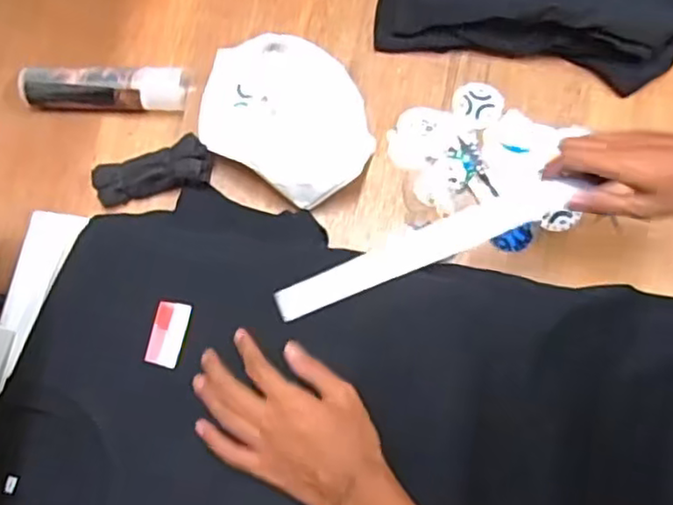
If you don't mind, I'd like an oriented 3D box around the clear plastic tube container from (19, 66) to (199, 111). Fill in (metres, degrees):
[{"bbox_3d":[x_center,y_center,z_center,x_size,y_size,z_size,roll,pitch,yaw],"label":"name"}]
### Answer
[{"bbox_3d":[-0.262,-0.186,0.738,0.187,0.042,0.052,-2,73,1],"label":"clear plastic tube container"}]

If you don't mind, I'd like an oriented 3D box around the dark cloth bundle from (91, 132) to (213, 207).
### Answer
[{"bbox_3d":[-0.198,-0.086,0.710,0.132,0.043,0.053,-11,73,-2],"label":"dark cloth bundle"}]

